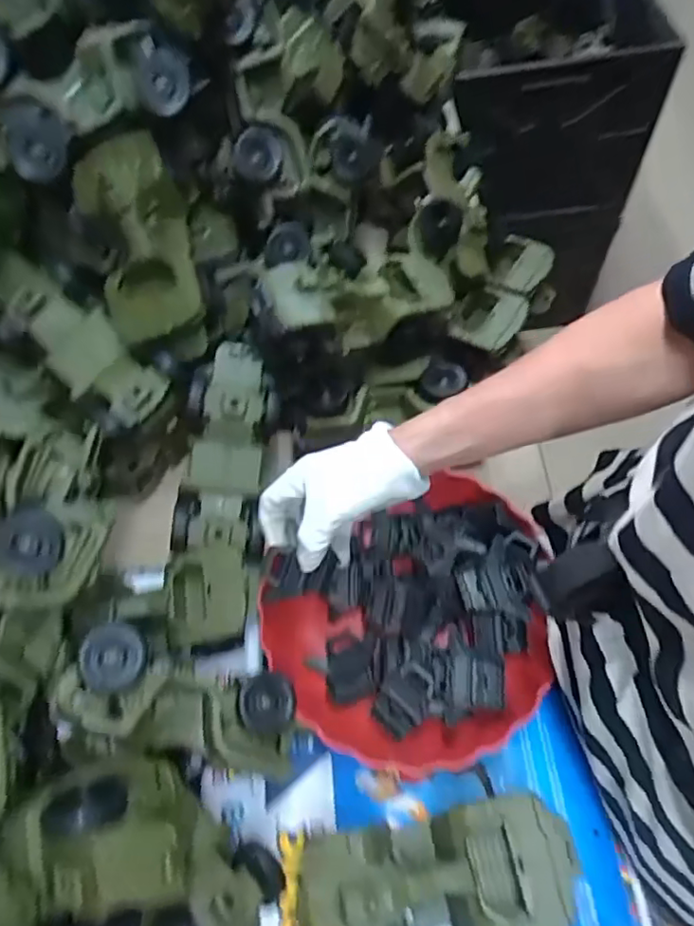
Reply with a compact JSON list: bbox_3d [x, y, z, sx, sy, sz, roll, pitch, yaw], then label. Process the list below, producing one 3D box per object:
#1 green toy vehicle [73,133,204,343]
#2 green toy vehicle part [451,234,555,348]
[{"bbox_3d":[-0.172,-0.186,0.487,0.081,0.054,0.171,-13,86,-3],"label":"green toy vehicle"},{"bbox_3d":[0.167,-0.174,0.619,0.071,0.035,0.155,30,67,19],"label":"green toy vehicle part"}]

